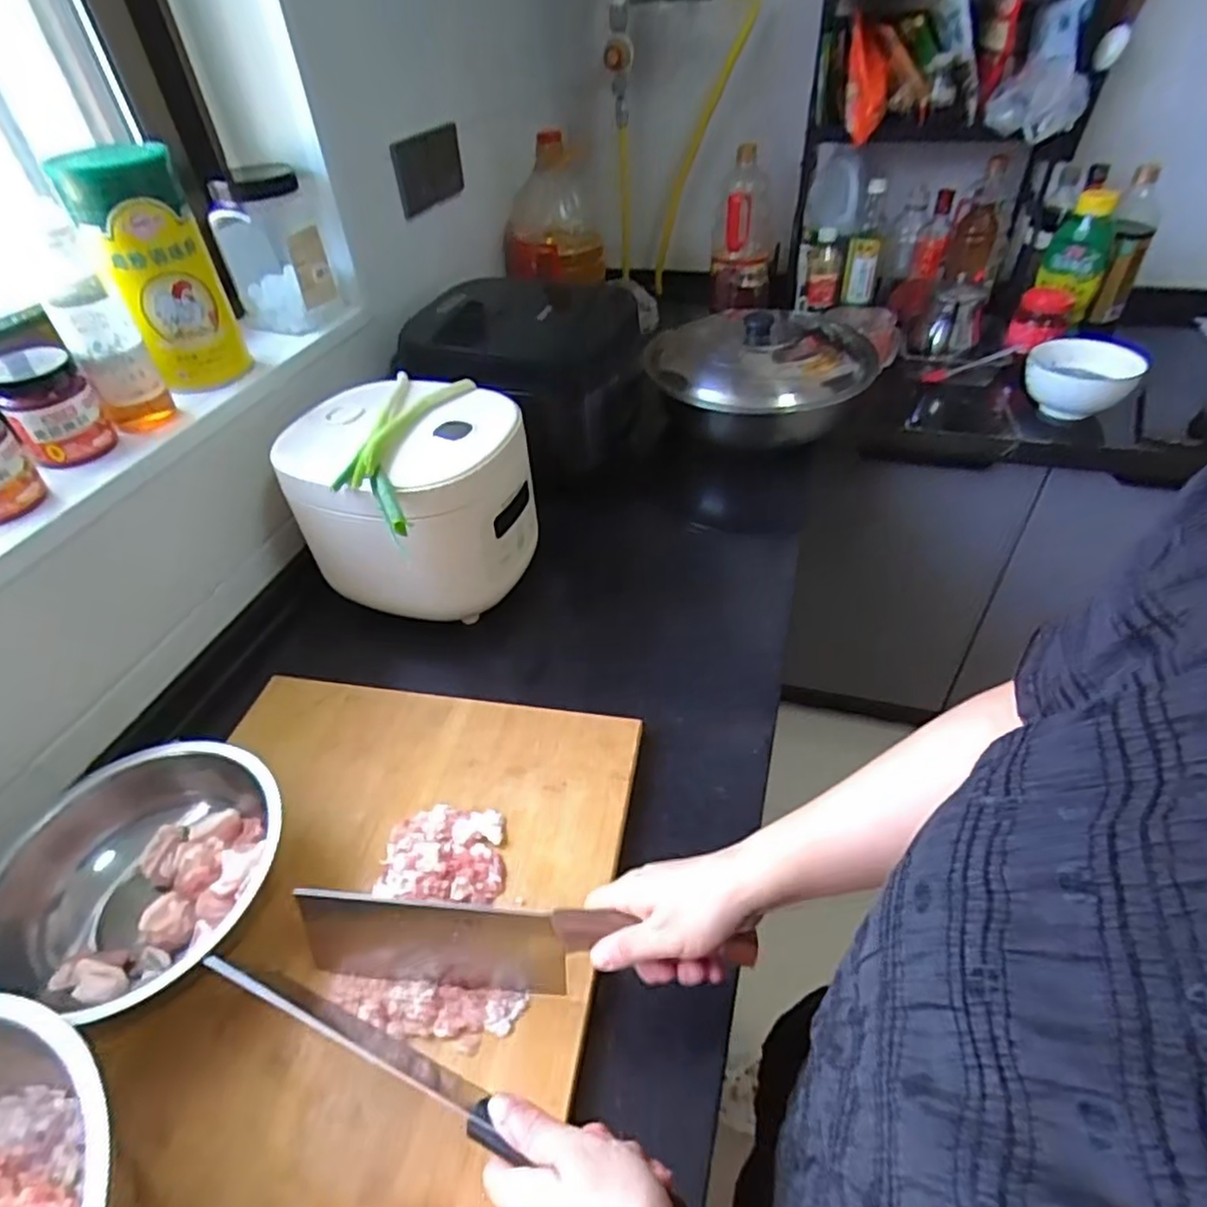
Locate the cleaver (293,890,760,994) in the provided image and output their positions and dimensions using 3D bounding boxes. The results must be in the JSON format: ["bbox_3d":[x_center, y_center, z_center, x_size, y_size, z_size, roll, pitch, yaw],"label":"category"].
[{"bbox_3d":[-0.068,0.227,0.458,0.327,0.082,0.054,-8,39,21],"label":"cleaver"}]

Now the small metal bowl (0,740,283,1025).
[{"bbox_3d":[-0.342,0.205,0.514,0.183,0.079,0.187,-3,42,3],"label":"small metal bowl"}]

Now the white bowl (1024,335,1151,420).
[{"bbox_3d":[0.719,-0.337,1.026,0.143,0.092,0.139,-2,42,2],"label":"white bowl"}]

